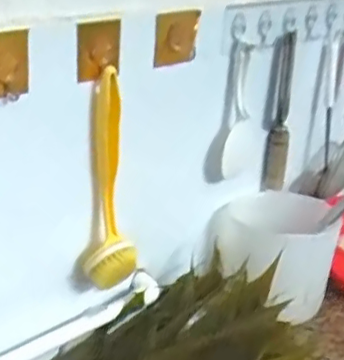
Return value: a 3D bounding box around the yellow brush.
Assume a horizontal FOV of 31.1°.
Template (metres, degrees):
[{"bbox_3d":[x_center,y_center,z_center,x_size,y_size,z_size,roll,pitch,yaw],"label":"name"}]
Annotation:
[{"bbox_3d":[-0.070,0.004,0.711,0.064,0.247,0.061,-1,24,-13],"label":"yellow brush"}]

